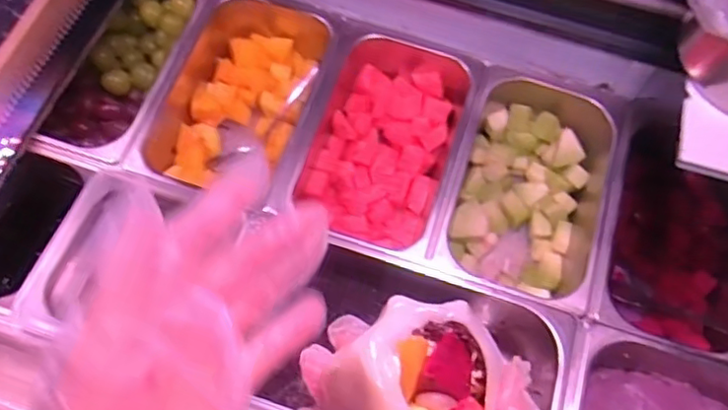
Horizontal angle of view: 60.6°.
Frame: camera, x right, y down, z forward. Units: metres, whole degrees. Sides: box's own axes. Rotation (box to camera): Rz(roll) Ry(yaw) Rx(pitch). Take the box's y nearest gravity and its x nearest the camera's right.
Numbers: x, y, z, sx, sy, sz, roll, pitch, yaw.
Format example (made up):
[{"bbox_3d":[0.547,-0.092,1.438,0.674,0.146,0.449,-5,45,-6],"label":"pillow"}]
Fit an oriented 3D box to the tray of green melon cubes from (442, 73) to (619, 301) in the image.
[{"bbox_3d":[0.172,-0.013,0.673,0.151,0.091,0.246,12,65,3],"label":"tray of green melon cubes"}]

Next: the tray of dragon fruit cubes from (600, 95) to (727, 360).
[{"bbox_3d":[0.325,0.031,0.659,0.162,0.095,0.265,17,65,5],"label":"tray of dragon fruit cubes"}]

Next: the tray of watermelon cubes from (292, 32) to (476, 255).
[{"bbox_3d":[0.024,-0.071,0.687,0.142,0.083,0.251,17,65,5],"label":"tray of watermelon cubes"}]

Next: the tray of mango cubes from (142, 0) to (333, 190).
[{"bbox_3d":[-0.130,-0.124,0.714,0.150,0.085,0.245,15,65,4],"label":"tray of mango cubes"}]

